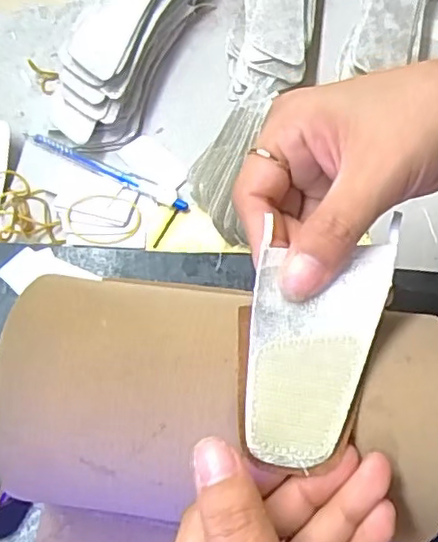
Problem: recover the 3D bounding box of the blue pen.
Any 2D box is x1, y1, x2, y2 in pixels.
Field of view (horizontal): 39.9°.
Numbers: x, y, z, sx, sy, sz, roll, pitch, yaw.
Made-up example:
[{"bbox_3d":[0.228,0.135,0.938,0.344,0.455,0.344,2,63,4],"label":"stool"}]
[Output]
[{"bbox_3d":[-0.082,-0.073,0.430,0.132,0.005,0.012,27,71,11],"label":"blue pen"}]

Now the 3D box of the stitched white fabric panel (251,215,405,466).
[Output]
[{"bbox_3d":[0.035,0.023,0.225,0.049,0.006,0.094,14,74,3],"label":"stitched white fabric panel"}]

